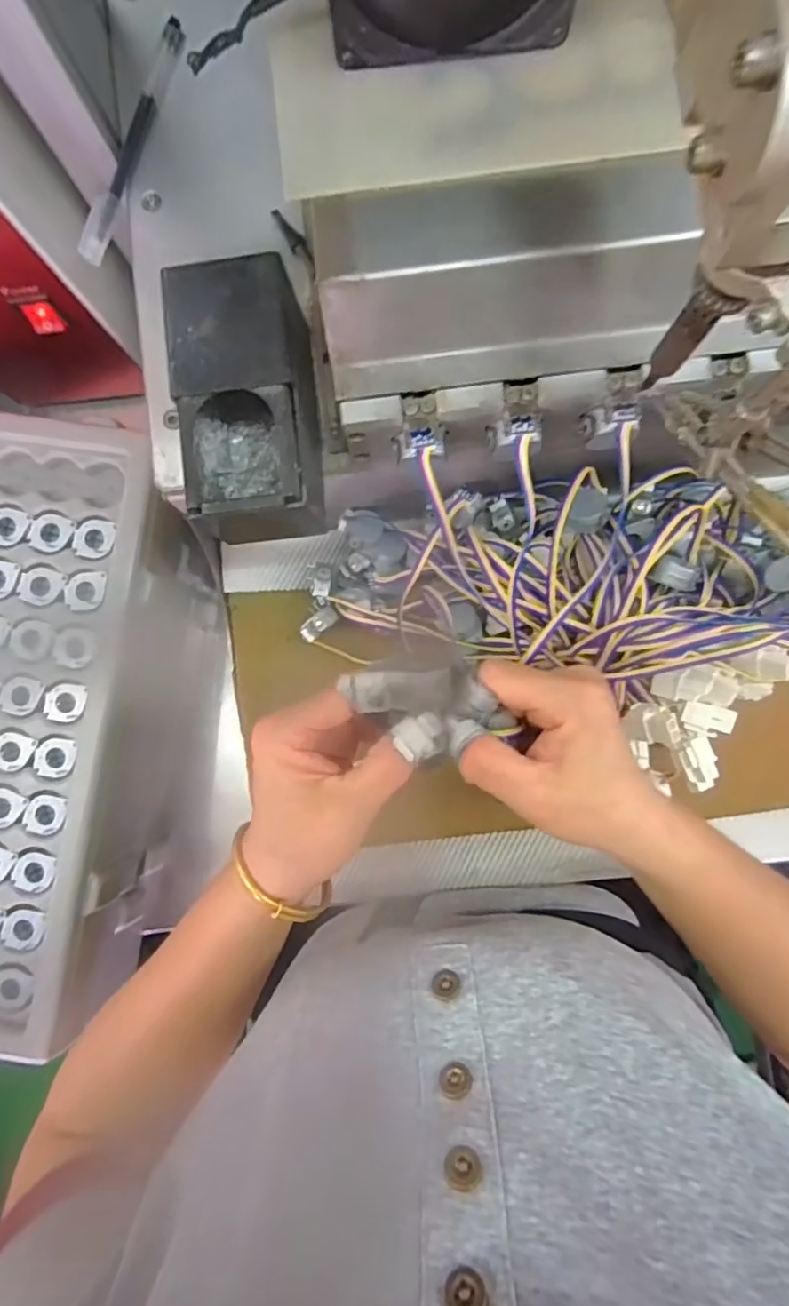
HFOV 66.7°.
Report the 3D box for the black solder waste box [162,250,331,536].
[{"bbox_3d":[-0.068,-0.112,0.287,0.061,0.060,0.119,-8,87,2],"label":"black solder waste box"}]

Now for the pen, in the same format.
[{"bbox_3d":[-0.143,-0.281,0.330,0.012,0.010,0.141,19,89,3],"label":"pen"}]

